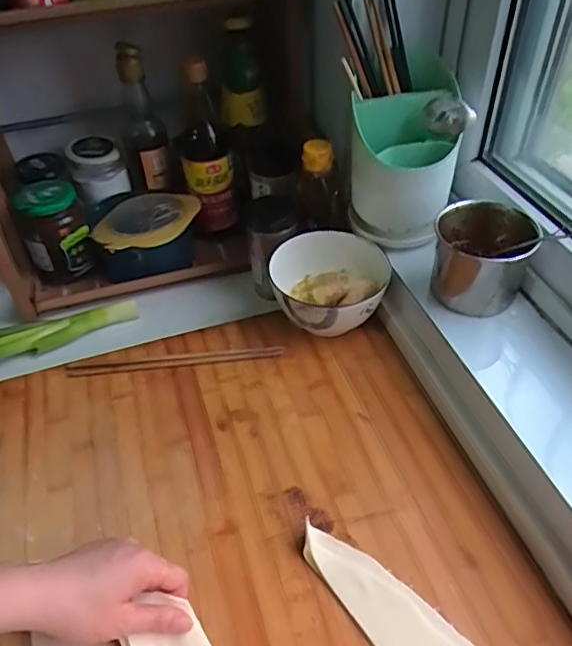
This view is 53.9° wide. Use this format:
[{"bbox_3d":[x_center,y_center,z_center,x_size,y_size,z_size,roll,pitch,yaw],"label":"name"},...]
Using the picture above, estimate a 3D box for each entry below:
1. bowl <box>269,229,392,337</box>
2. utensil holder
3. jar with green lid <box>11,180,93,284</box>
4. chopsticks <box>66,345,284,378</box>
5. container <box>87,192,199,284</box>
[{"bbox_3d":[0.051,-0.039,0.635,0.126,0.071,0.125,-2,44,2],"label":"bowl"},{"bbox_3d":[0.140,-0.189,0.629,0.105,0.159,0.122,16,47,19],"label":"utensil holder"},{"bbox_3d":[-0.289,-0.115,0.698,0.076,0.113,0.065,-24,48,-20],"label":"jar with green lid"},{"bbox_3d":[-0.122,0.041,0.610,0.233,0.008,0.025,-5,45,0],"label":"chopsticks"},{"bbox_3d":[-0.179,-0.117,0.739,0.130,0.077,0.105,-13,45,-10],"label":"container"}]

